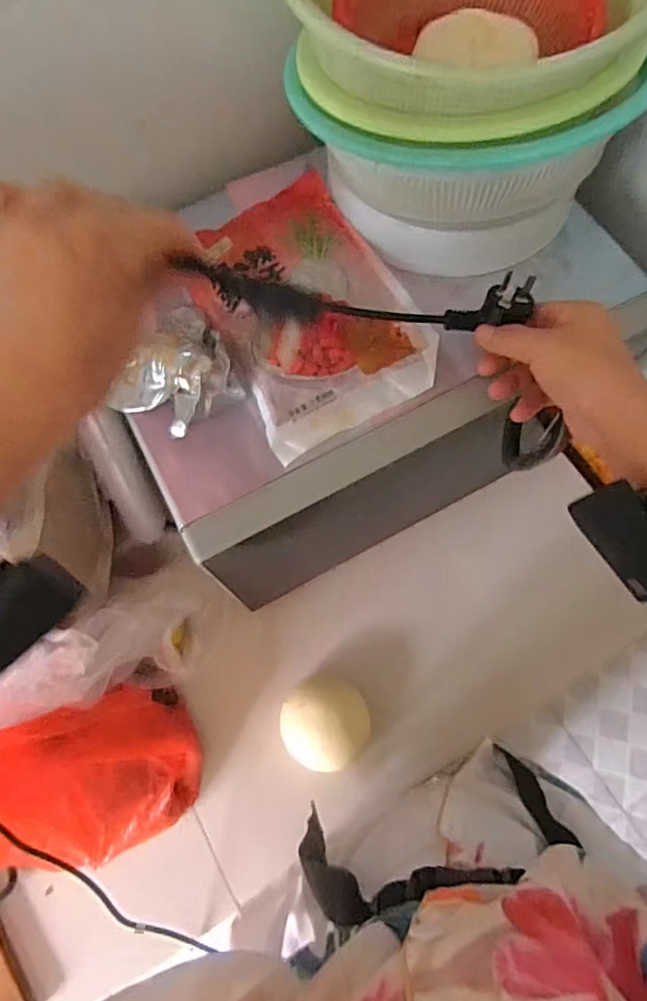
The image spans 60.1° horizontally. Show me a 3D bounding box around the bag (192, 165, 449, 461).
[{"bbox_3d":[-0.017,-0.164,0.462,0.152,0.022,0.229,-29,72,-8],"label":"bag"}]

